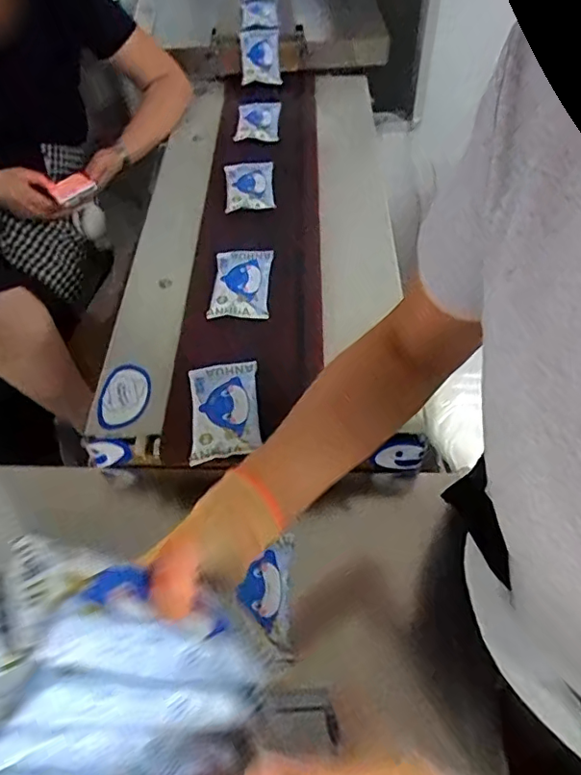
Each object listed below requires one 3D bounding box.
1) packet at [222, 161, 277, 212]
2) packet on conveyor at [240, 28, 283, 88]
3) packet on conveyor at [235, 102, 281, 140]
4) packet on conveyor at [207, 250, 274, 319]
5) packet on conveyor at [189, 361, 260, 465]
[{"bbox_3d":[-0.072,-0.363,0.976,0.087,0.017,0.122,-3,53,-5],"label":"packet"},{"bbox_3d":[-0.062,-0.705,1.159,0.087,0.109,0.019,-7,12,-15],"label":"packet on conveyor"},{"bbox_3d":[-0.065,-0.540,1.110,0.085,0.024,0.115,3,53,-1],"label":"packet on conveyor"},{"bbox_3d":[-0.074,-0.163,0.831,0.084,0.017,0.136,3,53,-1],"label":"packet on conveyor"},{"bbox_3d":[-0.082,0.023,0.680,0.082,0.028,0.145,-4,53,-6],"label":"packet on conveyor"}]

